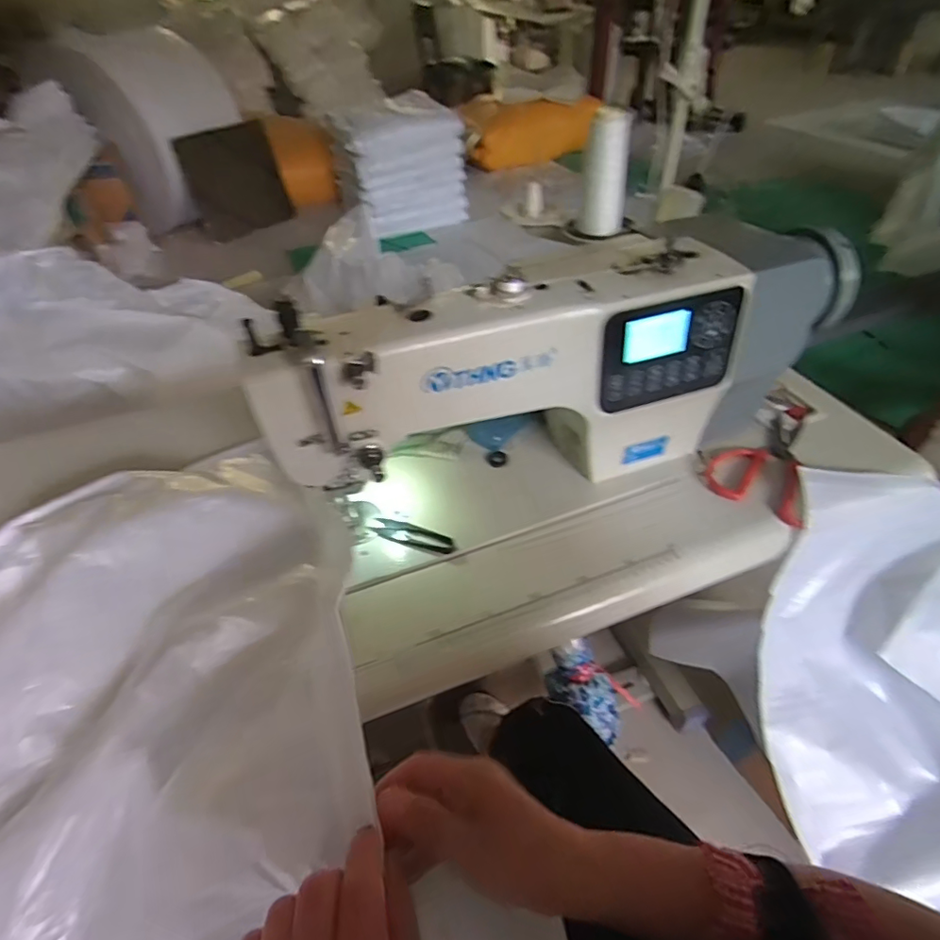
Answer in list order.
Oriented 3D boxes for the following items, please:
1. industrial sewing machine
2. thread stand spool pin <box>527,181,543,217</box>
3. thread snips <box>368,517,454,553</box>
[{"bbox_3d":[0.105,-0.094,0.547,0.592,0.239,0.145,-17,47,-13],"label":"industrial sewing machine"},{"bbox_3d":[0.114,-0.477,0.931,0.028,0.049,0.027,2,45,6],"label":"thread stand spool pin"},{"bbox_3d":[-0.062,0.069,0.566,0.100,0.006,0.023,16,48,19],"label":"thread snips"}]

